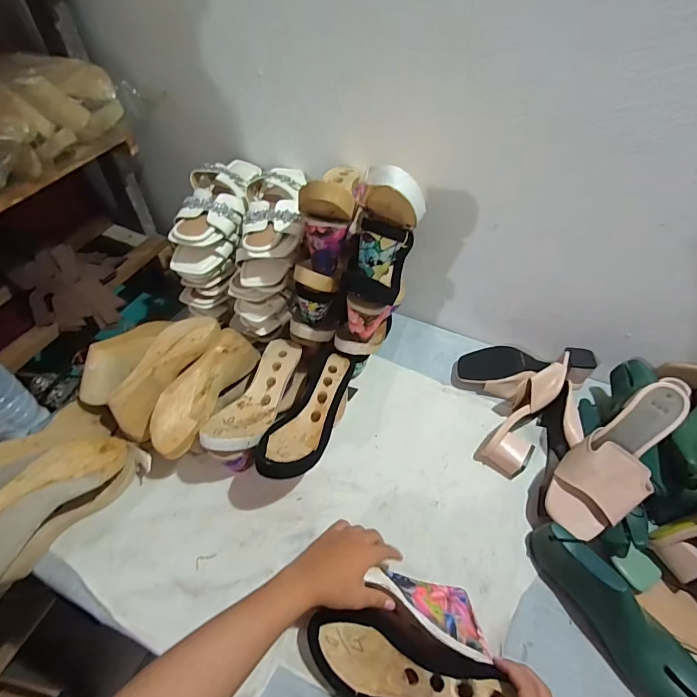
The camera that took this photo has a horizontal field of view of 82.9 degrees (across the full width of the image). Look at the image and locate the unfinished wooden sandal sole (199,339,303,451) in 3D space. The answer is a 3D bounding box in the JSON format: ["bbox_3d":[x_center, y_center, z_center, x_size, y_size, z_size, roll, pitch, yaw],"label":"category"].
[{"bbox_3d":[-0.144,0.060,0.618,0.082,0.057,0.236,14,52,10],"label":"unfinished wooden sandal sole"}]

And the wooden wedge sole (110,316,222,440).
[{"bbox_3d":[-0.297,0.034,0.635,0.085,0.063,0.222,23,67,17],"label":"wooden wedge sole"}]

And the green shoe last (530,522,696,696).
[{"bbox_3d":[0.335,0.321,0.490,0.061,0.084,0.223,-26,56,-21],"label":"green shoe last"}]

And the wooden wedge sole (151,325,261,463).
[{"bbox_3d":[-0.237,0.074,0.649,0.088,0.090,0.234,13,52,9],"label":"wooden wedge sole"}]

